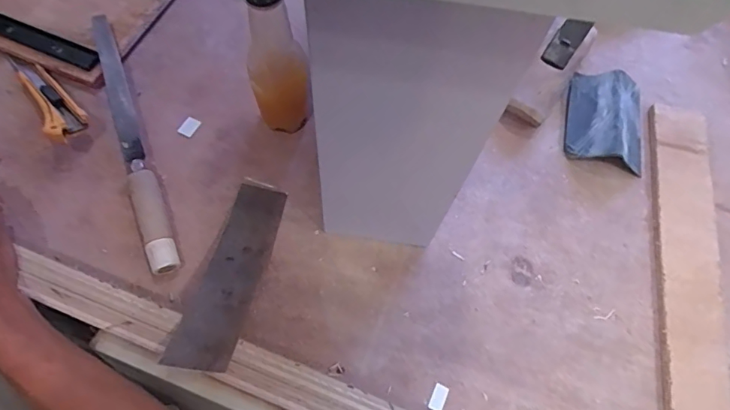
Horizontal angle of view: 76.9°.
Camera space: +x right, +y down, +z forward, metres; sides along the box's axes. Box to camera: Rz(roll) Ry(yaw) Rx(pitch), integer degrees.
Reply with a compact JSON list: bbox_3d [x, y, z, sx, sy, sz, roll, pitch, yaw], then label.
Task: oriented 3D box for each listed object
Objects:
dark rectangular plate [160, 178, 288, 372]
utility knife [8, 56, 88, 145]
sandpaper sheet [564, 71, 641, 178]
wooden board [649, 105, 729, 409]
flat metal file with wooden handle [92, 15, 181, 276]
[{"bbox_3d":[-0.123,0.058,0.429,0.055,0.024,0.201,9,48,1],"label":"dark rectangular plate"},{"bbox_3d":[-0.345,-0.120,0.499,0.038,0.027,0.162,-38,60,-16],"label":"utility knife"},{"bbox_3d":[0.278,-0.100,0.528,0.082,0.032,0.114,13,67,3],"label":"sandpaper sheet"},{"bbox_3d":[0.331,0.056,0.471,0.062,0.012,0.370,12,67,2],"label":"wooden board"},{"bbox_3d":[-0.252,-0.079,0.494,0.027,0.033,0.339,-20,70,-11],"label":"flat metal file with wooden handle"}]

